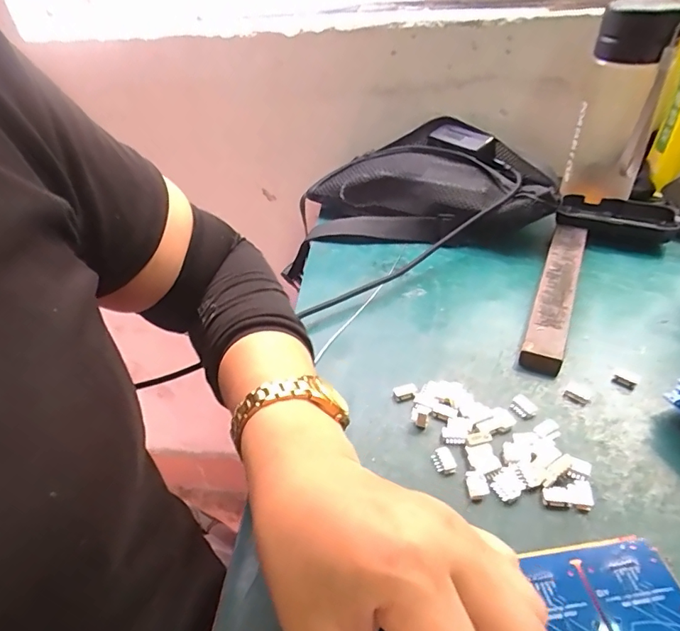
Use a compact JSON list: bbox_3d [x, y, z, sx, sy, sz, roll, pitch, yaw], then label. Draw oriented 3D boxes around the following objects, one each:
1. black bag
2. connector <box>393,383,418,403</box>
[{"bbox_3d":[0.086,-0.138,0.525,0.252,0.079,0.184,-8,38,-4],"label":"black bag"},{"bbox_3d":[0.047,0.056,0.345,0.017,0.007,0.011,-8,38,-4],"label":"connector"}]

